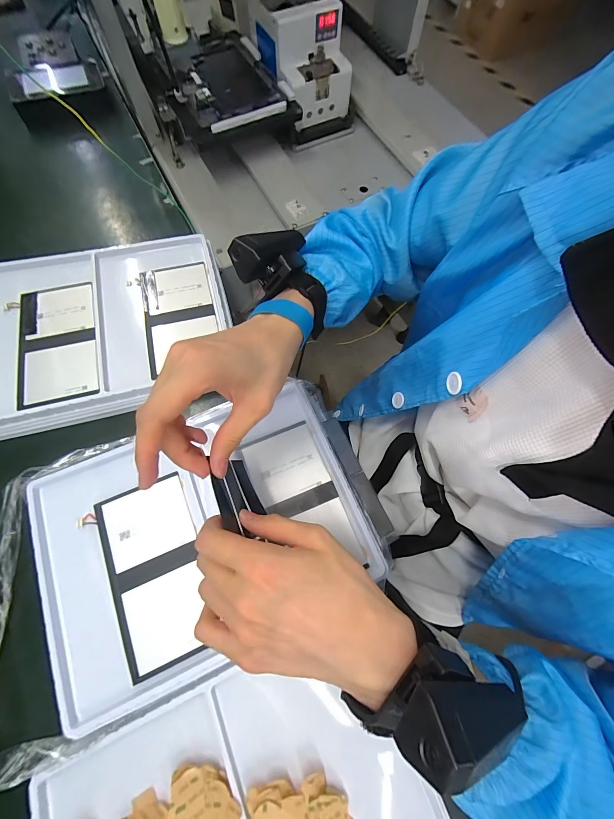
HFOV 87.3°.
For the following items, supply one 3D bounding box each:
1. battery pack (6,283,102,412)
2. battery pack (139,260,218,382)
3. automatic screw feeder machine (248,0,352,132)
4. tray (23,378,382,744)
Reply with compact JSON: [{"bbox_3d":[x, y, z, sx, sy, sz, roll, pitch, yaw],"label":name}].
[{"bbox_3d":[-0.321,-0.089,0.410,0.095,0.004,0.176,-17,72,-6],"label":"battery pack"},{"bbox_3d":[-0.175,-0.134,0.441,0.090,0.011,0.164,-15,71,-5],"label":"battery pack"},{"bbox_3d":[-0.012,-0.688,0.618,0.139,0.132,0.211,-19,72,-7],"label":"automatic screw feeder machine"},{"bbox_3d":[-0.102,0.126,0.347,0.330,0.030,0.243,-22,72,-7],"label":"tray"}]

